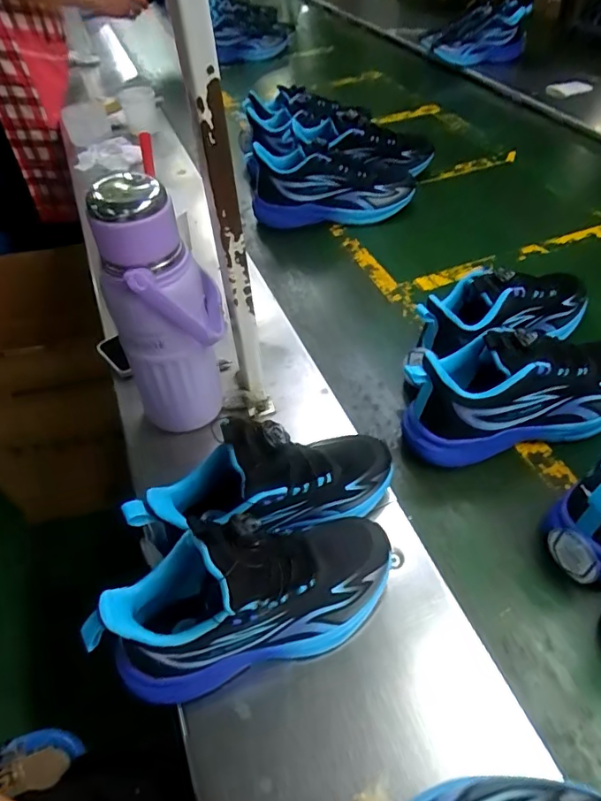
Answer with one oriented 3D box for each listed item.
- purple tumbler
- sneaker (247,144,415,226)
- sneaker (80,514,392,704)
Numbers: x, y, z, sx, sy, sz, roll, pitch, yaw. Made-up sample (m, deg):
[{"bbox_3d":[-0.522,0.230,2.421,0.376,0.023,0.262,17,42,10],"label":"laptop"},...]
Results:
[{"bbox_3d":[-0.124,-0.067,0.502,0.101,0.270,0.068,-19,51,-12],"label":"purple tumbler"},{"bbox_3d":[0.054,-0.359,0.879,0.273,0.110,0.094,-2,50,3],"label":"sneaker"},{"bbox_3d":[-0.035,0.143,0.393,0.217,0.147,0.084,-17,51,-10],"label":"sneaker"}]

